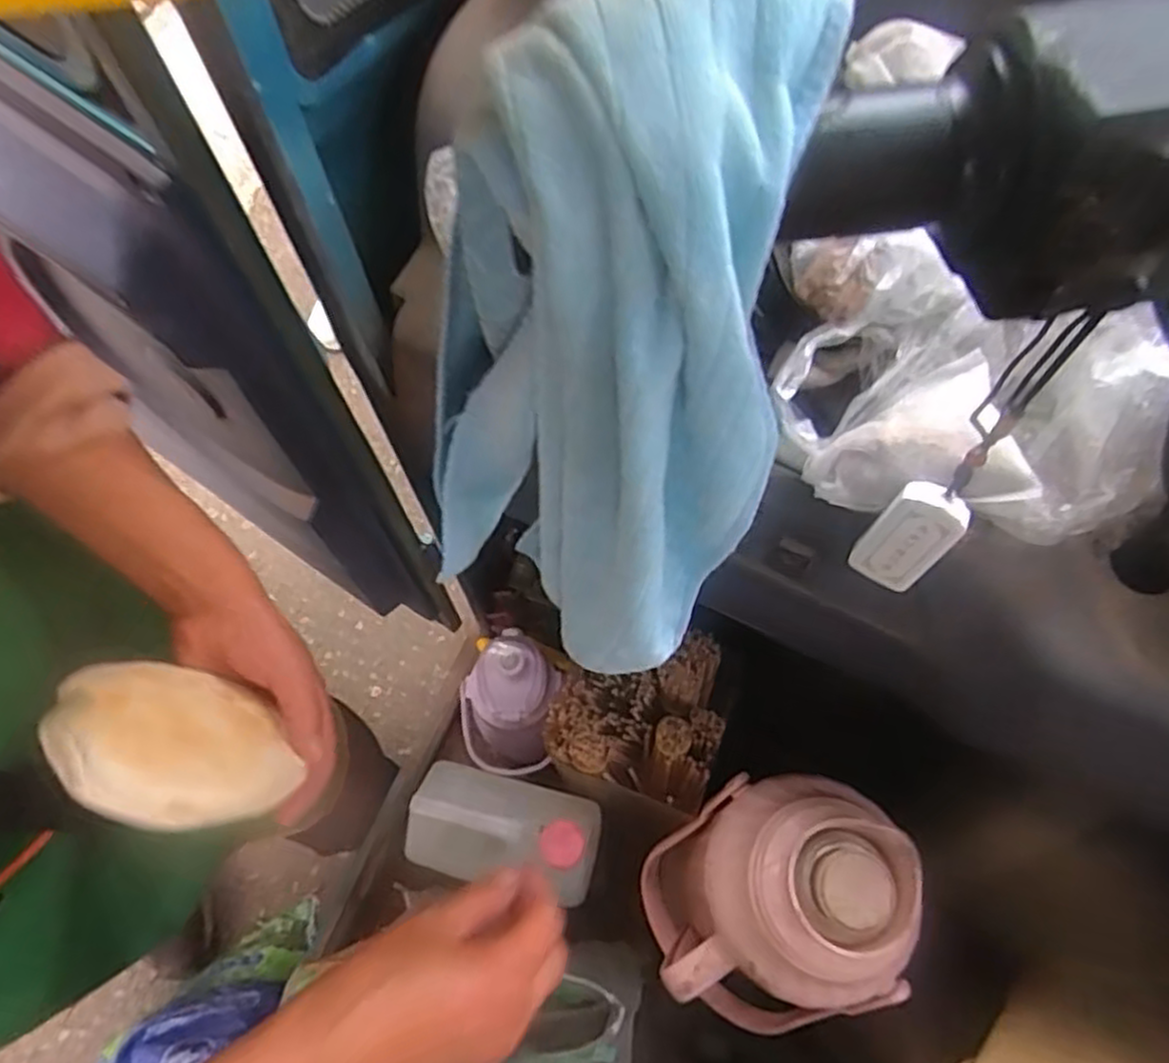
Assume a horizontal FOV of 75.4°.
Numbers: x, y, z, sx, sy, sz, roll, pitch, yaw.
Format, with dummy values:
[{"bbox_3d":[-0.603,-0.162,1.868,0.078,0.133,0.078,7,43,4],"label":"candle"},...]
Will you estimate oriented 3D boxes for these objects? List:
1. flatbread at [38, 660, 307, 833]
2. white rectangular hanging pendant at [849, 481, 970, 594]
[{"bbox_3d":[-0.202,0.106,0.373,0.028,0.105,0.096,-56,47,12],"label":"flatbread"},{"bbox_3d":[0.144,0.003,0.338,0.031,0.055,0.010,32,52,11],"label":"white rectangular hanging pendant"}]

